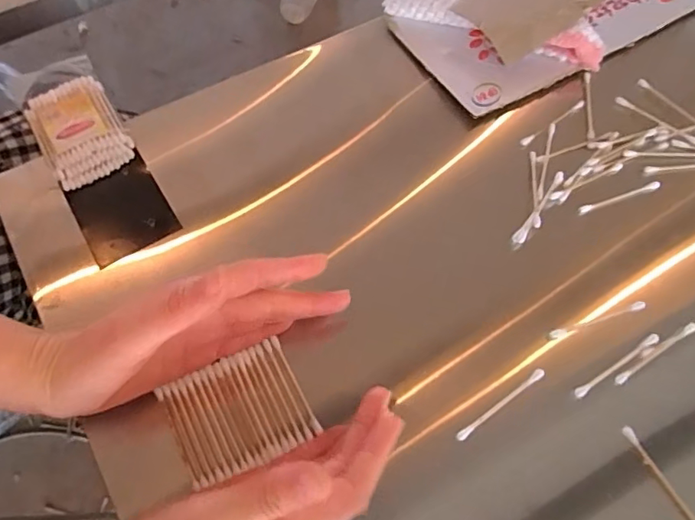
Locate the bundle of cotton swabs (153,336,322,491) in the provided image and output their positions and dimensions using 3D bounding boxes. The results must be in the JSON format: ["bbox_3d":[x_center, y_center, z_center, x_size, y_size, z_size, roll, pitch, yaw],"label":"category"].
[{"bbox_3d":[-0.064,0.090,0.308,0.074,0.011,0.064,-24,68,-13],"label":"bundle of cotton swabs"}]

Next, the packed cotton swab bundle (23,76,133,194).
[{"bbox_3d":[-0.200,-0.096,0.387,0.059,0.017,0.082,-29,69,-15],"label":"packed cotton swab bundle"}]

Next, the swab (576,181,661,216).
[{"bbox_3d":[0.206,-0.047,0.390,0.071,0.005,0.006,-18,67,-10],"label":"swab"}]

